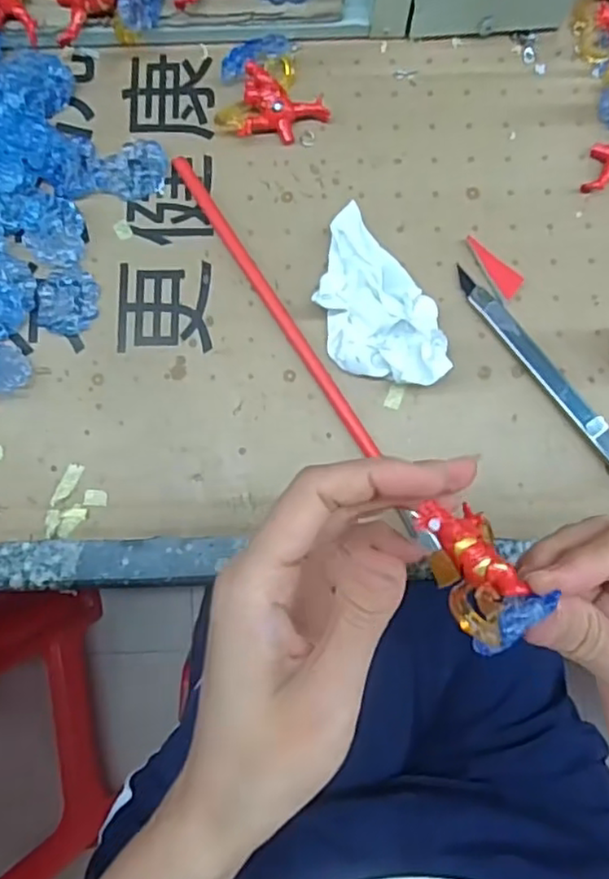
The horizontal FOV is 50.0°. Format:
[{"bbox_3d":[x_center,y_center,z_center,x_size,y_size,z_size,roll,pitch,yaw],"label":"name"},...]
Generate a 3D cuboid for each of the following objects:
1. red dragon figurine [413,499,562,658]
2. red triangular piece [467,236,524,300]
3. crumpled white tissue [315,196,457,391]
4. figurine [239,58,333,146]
[{"bbox_3d":[0.054,0.040,0.207,0.029,0.022,0.051,-31,87,-2],"label":"red dragon figurine"},{"bbox_3d":[0.097,-0.091,0.343,0.037,0.004,0.015,42,78,10],"label":"red triangular piece"},{"bbox_3d":[0.034,-0.070,0.321,0.053,0.033,0.097,-19,82,-2],"label":"crumpled white tissue"},{"bbox_3d":[-0.010,-0.178,0.351,0.046,0.014,0.036,6,82,1],"label":"figurine"}]

